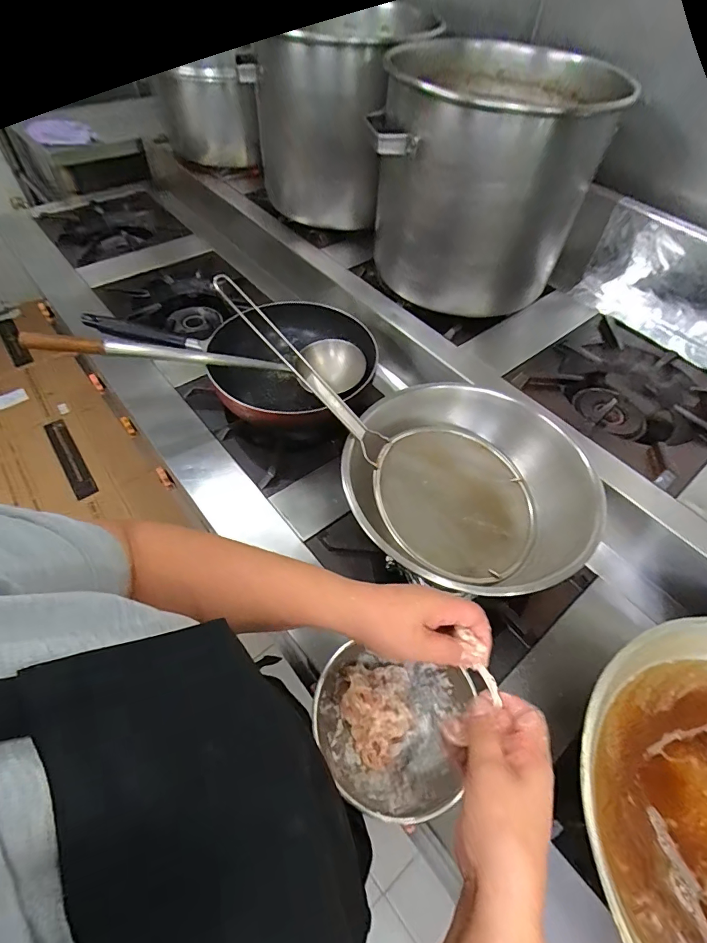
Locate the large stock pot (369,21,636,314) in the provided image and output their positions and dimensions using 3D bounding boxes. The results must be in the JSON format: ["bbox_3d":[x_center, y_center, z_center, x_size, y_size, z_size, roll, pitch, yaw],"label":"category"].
[{"bbox_3d":[0.205,-0.492,0.741,0.327,0.317,0.272,1,53,-3],"label":"large stock pot"}]

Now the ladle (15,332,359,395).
[{"bbox_3d":[-0.217,-0.174,0.692,0.500,0.064,0.116,-2,52,-24],"label":"ladle"}]

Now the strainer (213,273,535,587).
[{"bbox_3d":[0.034,-0.059,0.587,0.522,0.068,0.220,41,56,-12],"label":"strainer"}]

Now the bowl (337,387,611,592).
[{"bbox_3d":[0.141,0.036,0.582,0.306,0.164,0.251,27,56,15],"label":"bowl"}]

